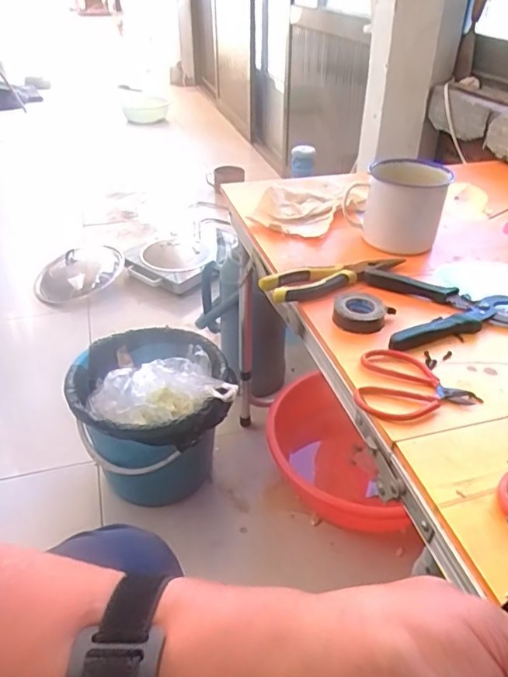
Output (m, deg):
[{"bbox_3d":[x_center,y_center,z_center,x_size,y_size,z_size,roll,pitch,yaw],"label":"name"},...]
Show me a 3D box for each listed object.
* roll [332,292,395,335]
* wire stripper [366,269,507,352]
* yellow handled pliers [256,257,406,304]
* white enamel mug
[{"bbox_3d":[0.117,-0.031,0.558,0.055,0.019,0.063,24,42,26],"label":"roll"},{"bbox_3d":[0.210,-0.033,0.565,0.152,0.018,0.136,1,37,-2],"label":"wire stripper"},{"bbox_3d":[0.094,-0.073,0.616,0.174,0.020,0.049,-12,40,-19],"label":"yellow handled pliers"},{"bbox_3d":[0.184,-0.176,0.690,0.119,0.097,0.087,5,37,3],"label":"white enamel mug"}]

